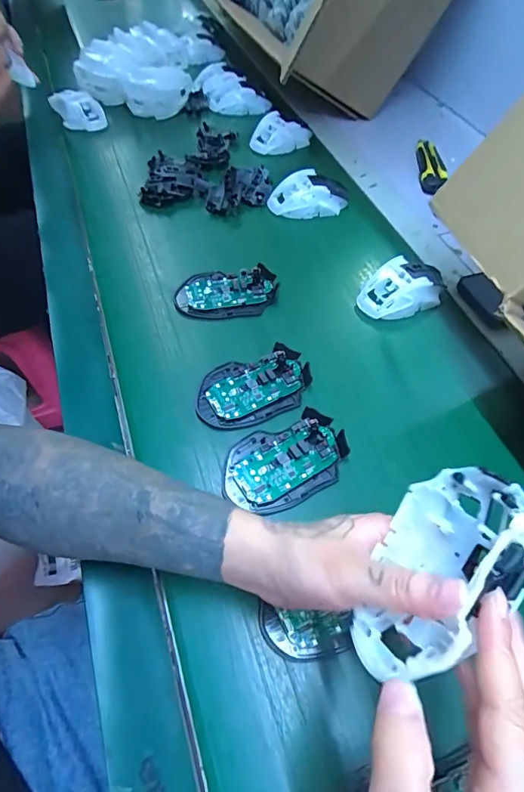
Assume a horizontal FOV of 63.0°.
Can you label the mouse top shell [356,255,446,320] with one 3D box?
[{"bbox_3d":[0.166,-0.124,0.504,0.109,0.036,0.063,-24,63,-15],"label":"mouse top shell"}]

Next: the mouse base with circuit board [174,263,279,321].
[{"bbox_3d":[-0.040,-0.120,0.493,0.115,0.022,0.066,-4,60,-3],"label":"mouse base with circuit board"}]

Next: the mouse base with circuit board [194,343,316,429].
[{"bbox_3d":[-0.007,-0.010,0.421,0.115,0.015,0.070,-19,62,-12],"label":"mouse base with circuit board"}]

